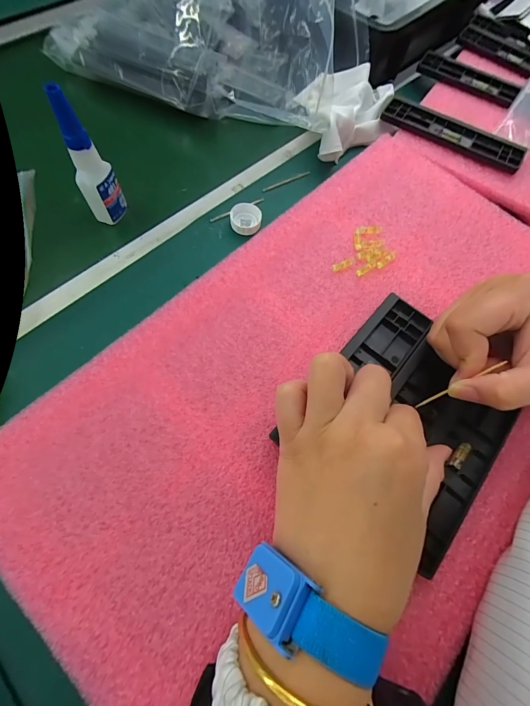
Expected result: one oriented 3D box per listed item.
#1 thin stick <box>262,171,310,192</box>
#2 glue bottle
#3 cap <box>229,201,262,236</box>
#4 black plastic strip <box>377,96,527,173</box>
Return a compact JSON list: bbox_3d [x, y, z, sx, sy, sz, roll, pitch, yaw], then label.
[{"bbox_3d":[0.024,-0.188,0.342,0.060,0.004,0.004,-29,71,-14],"label":"thin stick"},{"bbox_3d":[-0.154,-0.166,0.274,0.023,0.104,0.028,9,67,1],"label":"glue bottle"},{"bbox_3d":[-0.019,-0.134,0.314,0.031,0.011,0.031,6,67,0],"label":"cap"},{"bbox_3d":[0.210,-0.248,0.355,0.157,0.011,0.042,31,69,10],"label":"black plastic strip"}]

